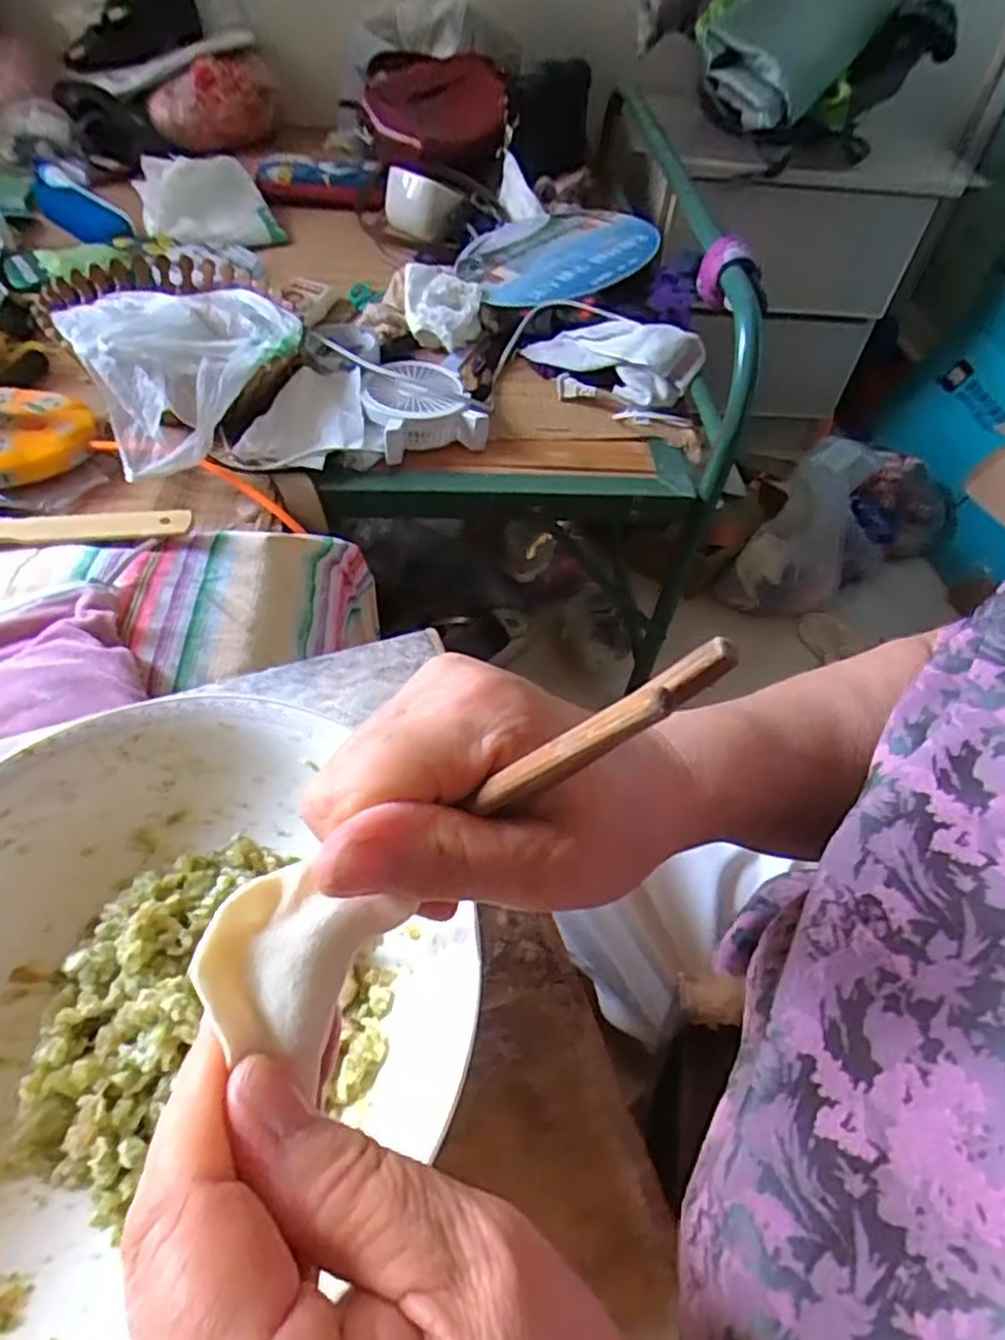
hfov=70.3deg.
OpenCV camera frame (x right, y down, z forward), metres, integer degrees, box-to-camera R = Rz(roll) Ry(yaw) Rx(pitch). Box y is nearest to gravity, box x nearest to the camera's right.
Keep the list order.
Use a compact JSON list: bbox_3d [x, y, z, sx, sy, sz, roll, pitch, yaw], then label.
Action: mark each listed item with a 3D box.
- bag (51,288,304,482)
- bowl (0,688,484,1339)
[{"bbox_3d":[-0.302,-0.310,0.712,0.213,0.080,0.248,-23,57,-23],"label":"bag"},{"bbox_3d":[-0.130,0.113,0.256,0.205,0.061,0.204,3,51,-4],"label":"bowl"}]

